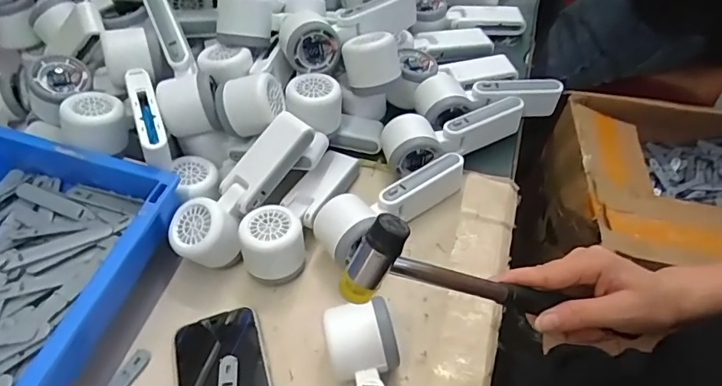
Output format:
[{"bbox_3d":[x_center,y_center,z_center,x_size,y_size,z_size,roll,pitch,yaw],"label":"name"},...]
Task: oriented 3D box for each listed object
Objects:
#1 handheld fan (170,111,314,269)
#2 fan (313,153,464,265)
[{"bbox_3d":[-0.108,-0.004,0.478,0.060,0.043,0.167,36,84,26],"label":"handheld fan"},{"bbox_3d":[0.030,0.006,0.497,0.168,0.046,0.059,-34,60,-24],"label":"fan"}]

